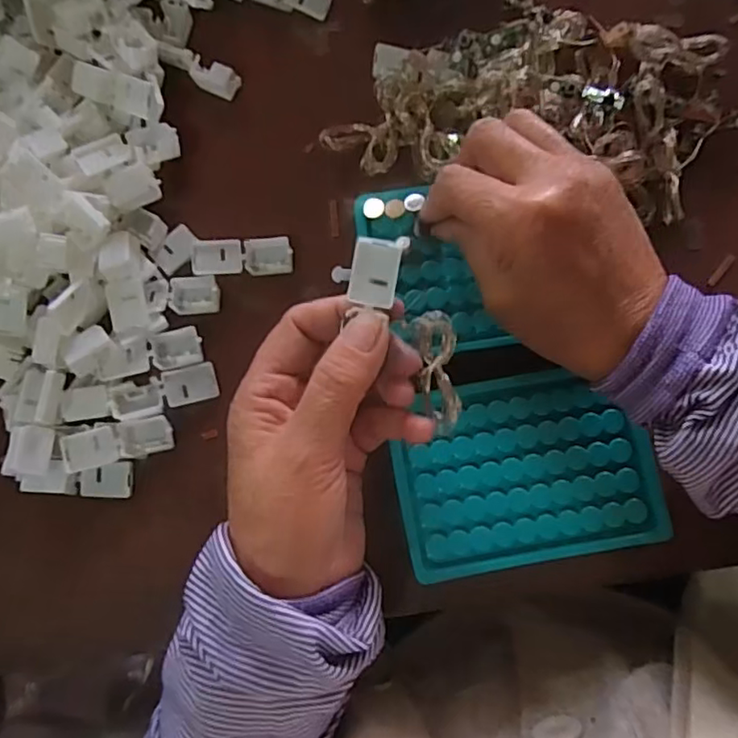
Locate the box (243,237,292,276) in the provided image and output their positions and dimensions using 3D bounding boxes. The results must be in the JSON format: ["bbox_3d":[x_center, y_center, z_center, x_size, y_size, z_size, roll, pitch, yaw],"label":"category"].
[{"bbox_3d":[-0.057,-0.064,0.343,0.027,0.011,0.020,-7,80,2],"label":"box"}]

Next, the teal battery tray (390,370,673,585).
[{"bbox_3d":[0.081,0.053,0.315,0.130,0.008,0.095,-11,80,1],"label":"teal battery tray"}]

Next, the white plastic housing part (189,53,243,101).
[{"bbox_3d":[-0.092,-0.173,0.357,0.029,0.016,0.015,27,83,7],"label":"white plastic housing part"}]

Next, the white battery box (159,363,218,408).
[{"bbox_3d":[-0.098,0.008,0.330,0.028,0.011,0.020,-19,80,0],"label":"white battery box"}]

